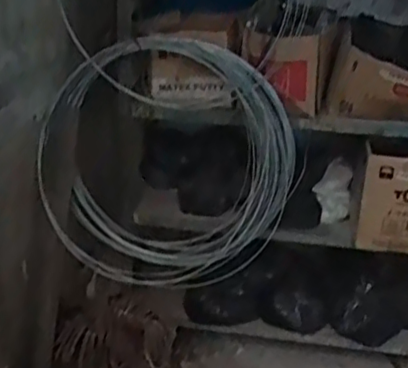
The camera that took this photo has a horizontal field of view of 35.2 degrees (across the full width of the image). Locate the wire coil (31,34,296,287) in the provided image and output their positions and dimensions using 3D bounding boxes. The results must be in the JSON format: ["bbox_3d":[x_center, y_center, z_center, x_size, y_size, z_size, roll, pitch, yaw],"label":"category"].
[{"bbox_3d":[-0.110,-0.025,1.844,0.727,0.733,0.187,1,25,-5],"label":"wire coil"}]

